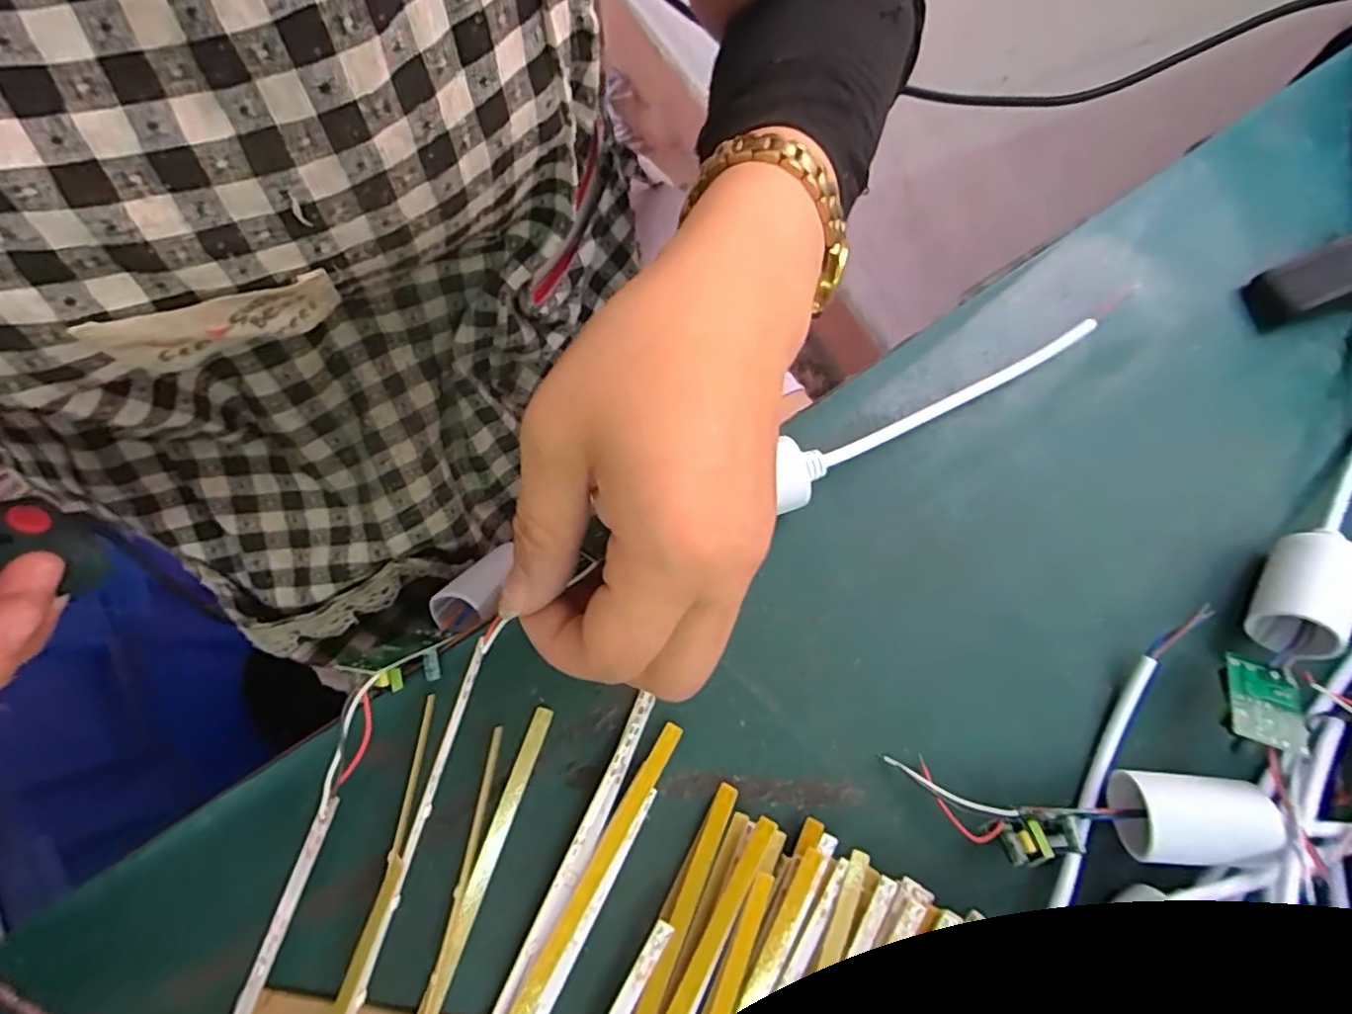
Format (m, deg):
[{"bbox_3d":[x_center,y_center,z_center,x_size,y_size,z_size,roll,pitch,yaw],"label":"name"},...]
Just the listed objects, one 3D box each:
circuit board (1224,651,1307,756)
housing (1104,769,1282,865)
[{"bbox_3d":[0.209,0.070,0.228,0.019,0.006,0.038,11,43,30],"label":"circuit board"},{"bbox_3d":[0.178,0.109,0.223,0.042,0.022,0.029,4,78,0],"label":"housing"}]

